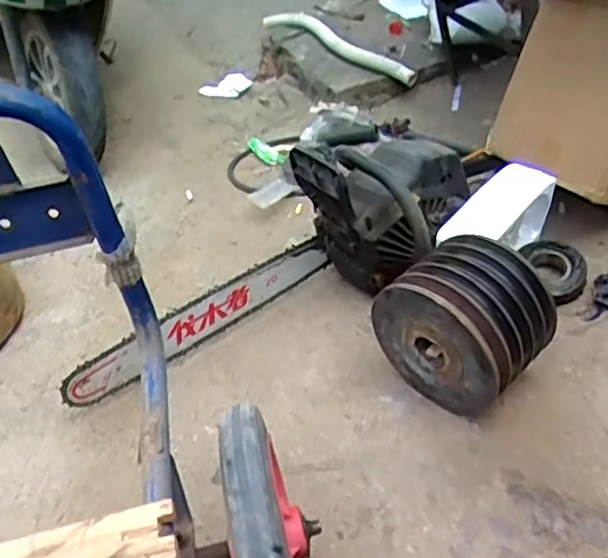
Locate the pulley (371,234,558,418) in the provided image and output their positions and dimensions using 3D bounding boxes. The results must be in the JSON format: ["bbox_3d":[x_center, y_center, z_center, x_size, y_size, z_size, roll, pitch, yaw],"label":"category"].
[{"bbox_3d":[0.207,0.076,0.878,0.210,0.241,0.115,27,51,31],"label":"pulley"}]

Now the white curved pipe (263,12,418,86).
[{"bbox_3d":[0.040,-0.425,1.150,0.047,0.054,0.360,-33,49,-28],"label":"white curved pipe"}]

